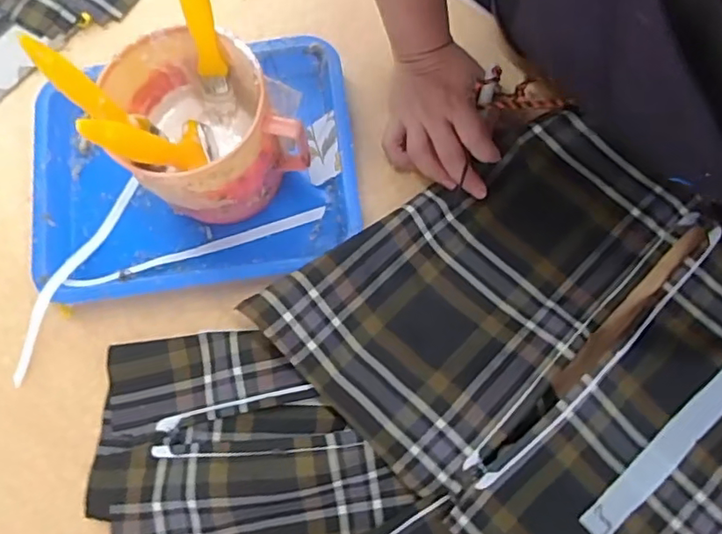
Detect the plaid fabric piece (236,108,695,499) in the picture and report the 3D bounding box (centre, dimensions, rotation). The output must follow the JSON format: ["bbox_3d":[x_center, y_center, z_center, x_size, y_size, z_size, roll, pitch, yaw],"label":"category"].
[{"bbox_3d":[0.101,-0.004,0.457,0.333,0.046,0.186,-42,77,-9],"label":"plaid fabric piece"}]

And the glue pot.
[{"bbox_3d":[-0.118,-0.108,0.462,0.111,0.119,0.122,-32,75,-7],"label":"glue pot"}]

